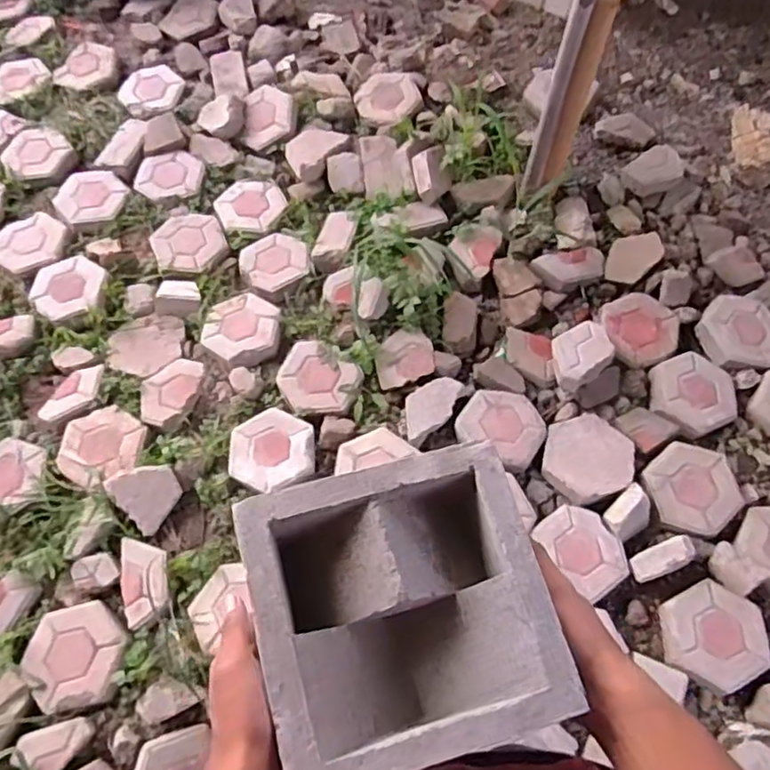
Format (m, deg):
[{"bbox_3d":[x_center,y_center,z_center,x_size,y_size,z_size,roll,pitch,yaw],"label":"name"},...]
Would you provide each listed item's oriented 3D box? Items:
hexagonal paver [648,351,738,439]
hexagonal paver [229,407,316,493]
[{"bbox_3d":[0.762,0.015,1.579,0.218,0.046,0.211,-16,66,-7],"label":"hexagonal paver"},{"bbox_3d":[-0.272,0.156,1.553,0.199,0.042,0.193,-3,65,-1],"label":"hexagonal paver"}]

